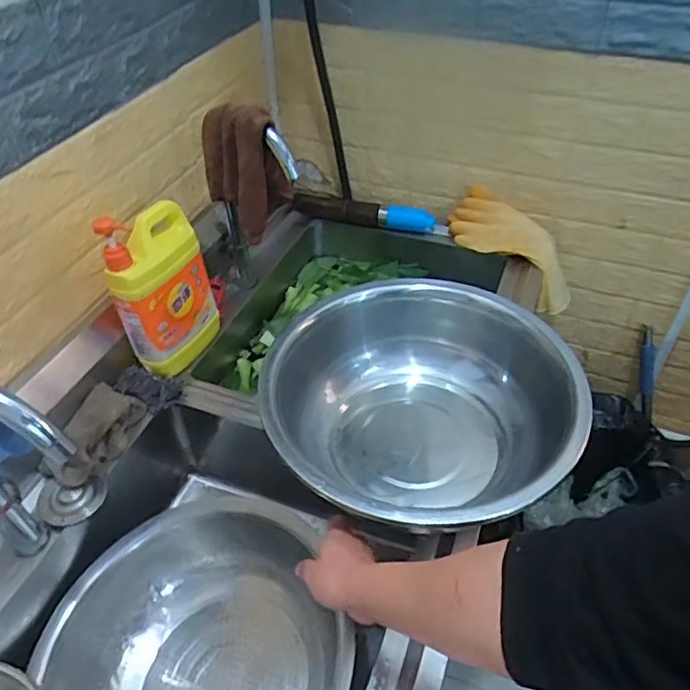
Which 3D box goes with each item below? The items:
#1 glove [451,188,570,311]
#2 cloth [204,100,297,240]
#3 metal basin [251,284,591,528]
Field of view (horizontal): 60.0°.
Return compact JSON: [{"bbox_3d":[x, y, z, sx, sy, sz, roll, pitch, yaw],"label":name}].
[{"bbox_3d":[0.319,-0.183,1.138,0.092,0.085,0.280,-32,69,-29],"label":"glove"},{"bbox_3d":[-0.152,-0.255,0.892,0.131,0.194,0.056,8,44,9],"label":"cloth"},{"bbox_3d":[0.102,0.089,0.768,0.357,0.153,0.367,0,43,0],"label":"metal basin"}]

